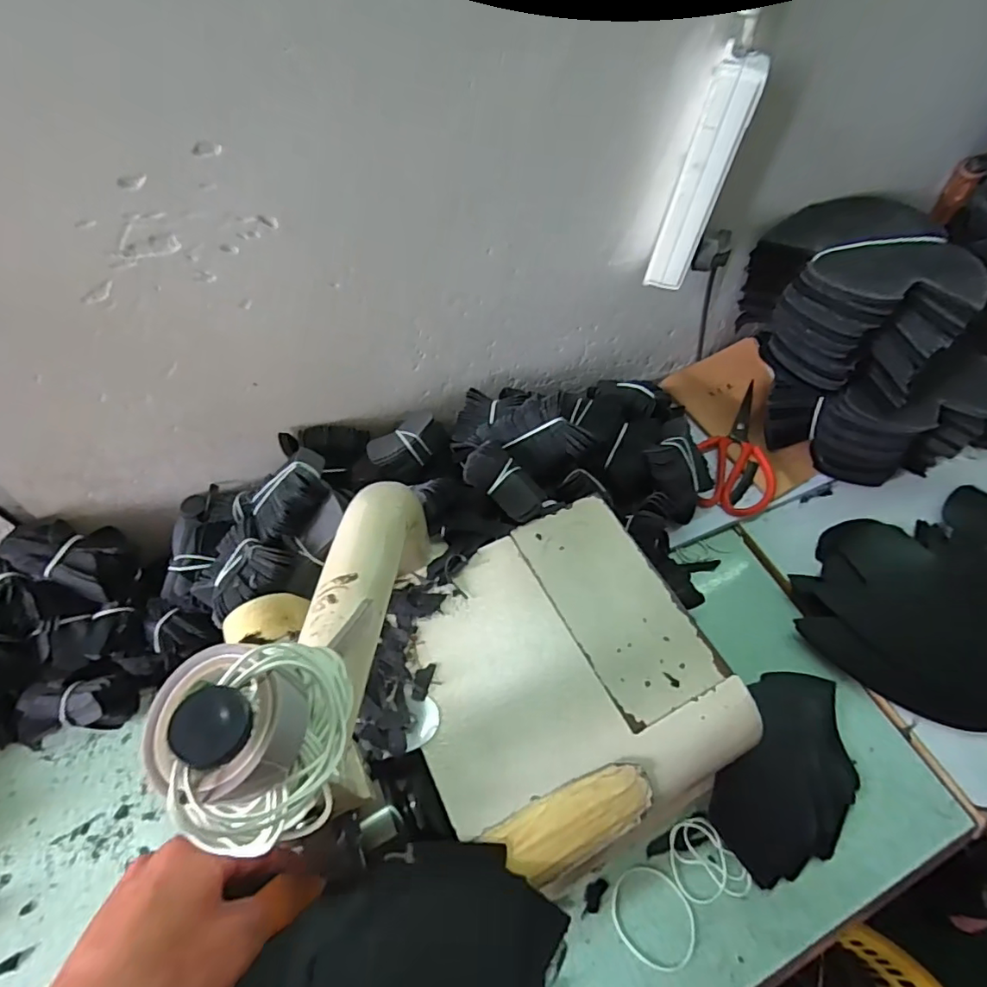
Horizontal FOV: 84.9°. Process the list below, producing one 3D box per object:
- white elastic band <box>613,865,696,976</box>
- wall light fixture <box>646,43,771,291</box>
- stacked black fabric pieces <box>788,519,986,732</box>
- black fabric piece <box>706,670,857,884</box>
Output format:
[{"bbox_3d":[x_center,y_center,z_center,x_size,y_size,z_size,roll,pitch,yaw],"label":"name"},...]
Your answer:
[{"bbox_3d":[0.127,0.334,0.425,0.067,0.004,0.057,36,63,18],"label":"white elastic band"},{"bbox_3d":[0.169,-0.251,0.444,0.035,0.177,0.015,20,59,9],"label":"wall light fixture"},{"bbox_3d":[0.431,0.115,0.547,0.201,0.054,0.194,-4,51,5],"label":"stacked black fabric pieces"},{"bbox_3d":[0.271,0.240,0.475,0.108,0.042,0.189,31,61,15],"label":"black fabric piece"}]

